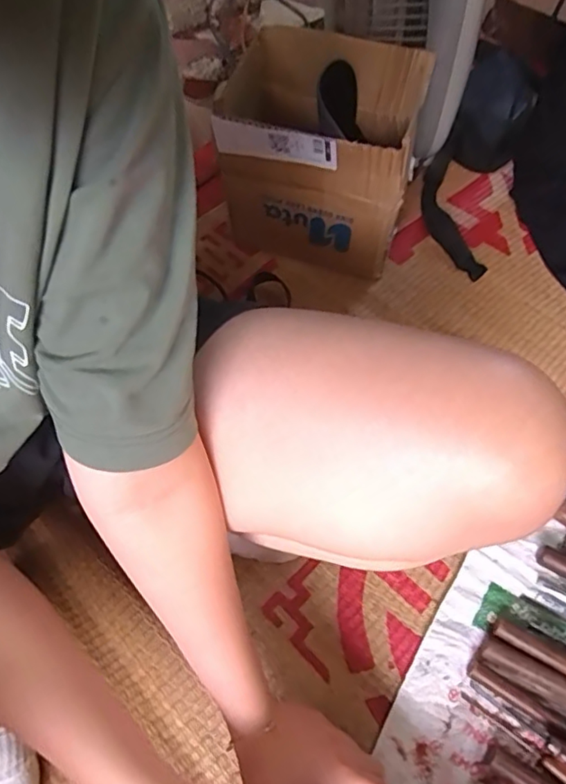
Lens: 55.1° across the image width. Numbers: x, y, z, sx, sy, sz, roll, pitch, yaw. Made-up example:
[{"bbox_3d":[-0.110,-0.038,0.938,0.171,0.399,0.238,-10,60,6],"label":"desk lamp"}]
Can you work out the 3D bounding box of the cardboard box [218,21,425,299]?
[{"bbox_3d":[0.051,-0.304,0.731,0.223,0.228,0.204,12,59,6],"label":"cardboard box"}]

